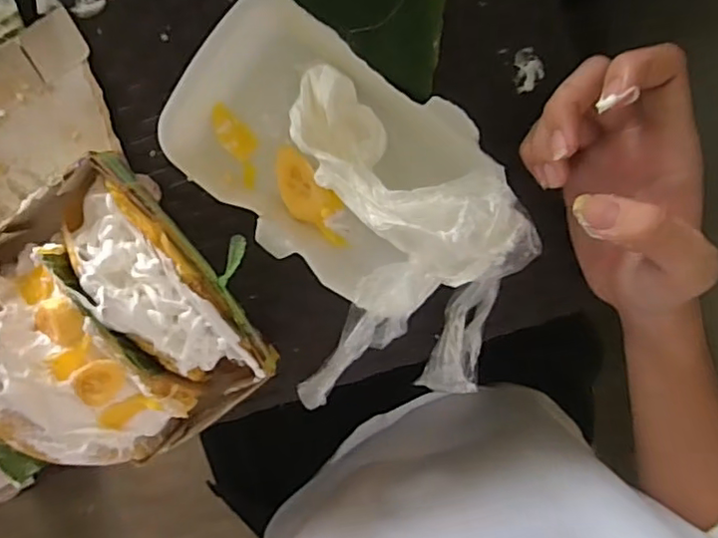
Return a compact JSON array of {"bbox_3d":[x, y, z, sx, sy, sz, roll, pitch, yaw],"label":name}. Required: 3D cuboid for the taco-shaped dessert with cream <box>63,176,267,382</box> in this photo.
[{"bbox_3d":[-0.104,0.009,0.335,0.054,0.068,0.130,-40,97,6],"label":"taco-shaped dessert with cream"}]

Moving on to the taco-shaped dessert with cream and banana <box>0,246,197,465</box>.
[{"bbox_3d":[-0.156,0.053,0.341,0.074,0.068,0.127,-37,97,6],"label":"taco-shaped dessert with cream and banana"}]

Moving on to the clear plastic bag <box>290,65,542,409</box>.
[{"bbox_3d":[0.022,-0.013,0.333,0.134,0.051,0.183,3,99,0],"label":"clear plastic bag"}]

